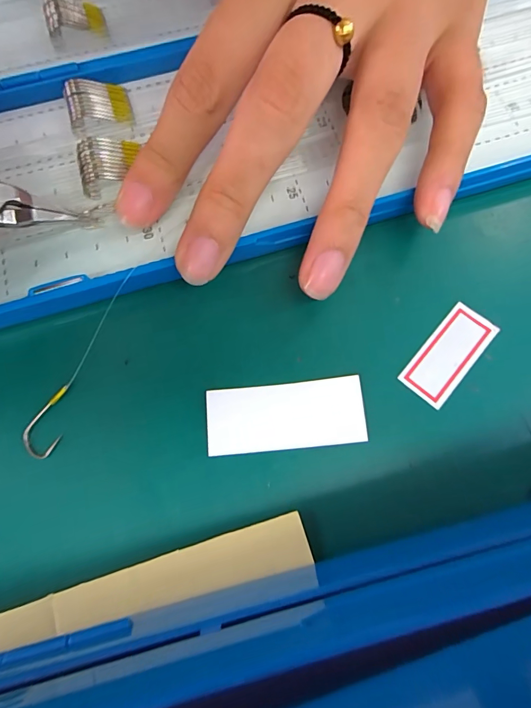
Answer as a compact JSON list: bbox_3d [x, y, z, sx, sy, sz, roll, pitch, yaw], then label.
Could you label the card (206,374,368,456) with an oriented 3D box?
[{"bbox_3d":[0.006,0.018,0.115,0.045,0.004,0.019,-6,81,1],"label":"card"}]

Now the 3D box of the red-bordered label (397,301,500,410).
[{"bbox_3d":[0.057,0.000,0.120,0.015,0.004,0.033,41,79,9],"label":"red-bordered label"}]

